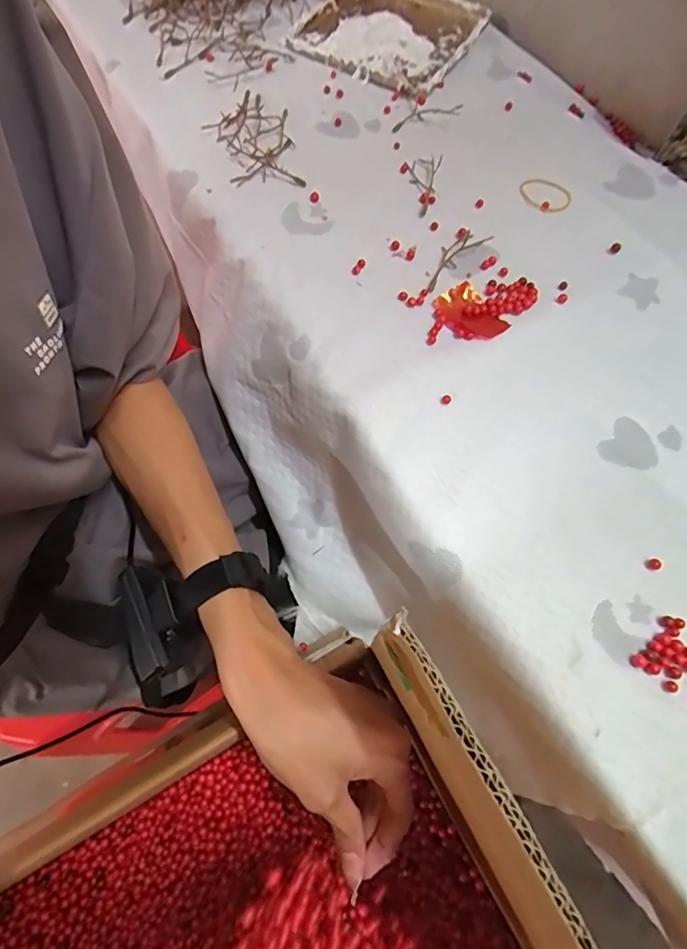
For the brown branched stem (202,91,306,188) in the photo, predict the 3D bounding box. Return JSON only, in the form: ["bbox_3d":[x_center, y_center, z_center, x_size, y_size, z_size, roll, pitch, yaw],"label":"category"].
[{"bbox_3d":[-0.094,-0.342,0.488,0.081,0.013,0.140,-10,68,-5],"label":"brown branched stem"}]

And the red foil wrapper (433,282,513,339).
[{"bbox_3d":[0.106,-0.136,0.408,0.043,0.005,0.058,-26,70,-11],"label":"red foil wrapper"}]

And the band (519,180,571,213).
[{"bbox_3d":[0.201,-0.275,0.474,0.041,0.008,0.048,-16,65,1],"label":"band"}]

